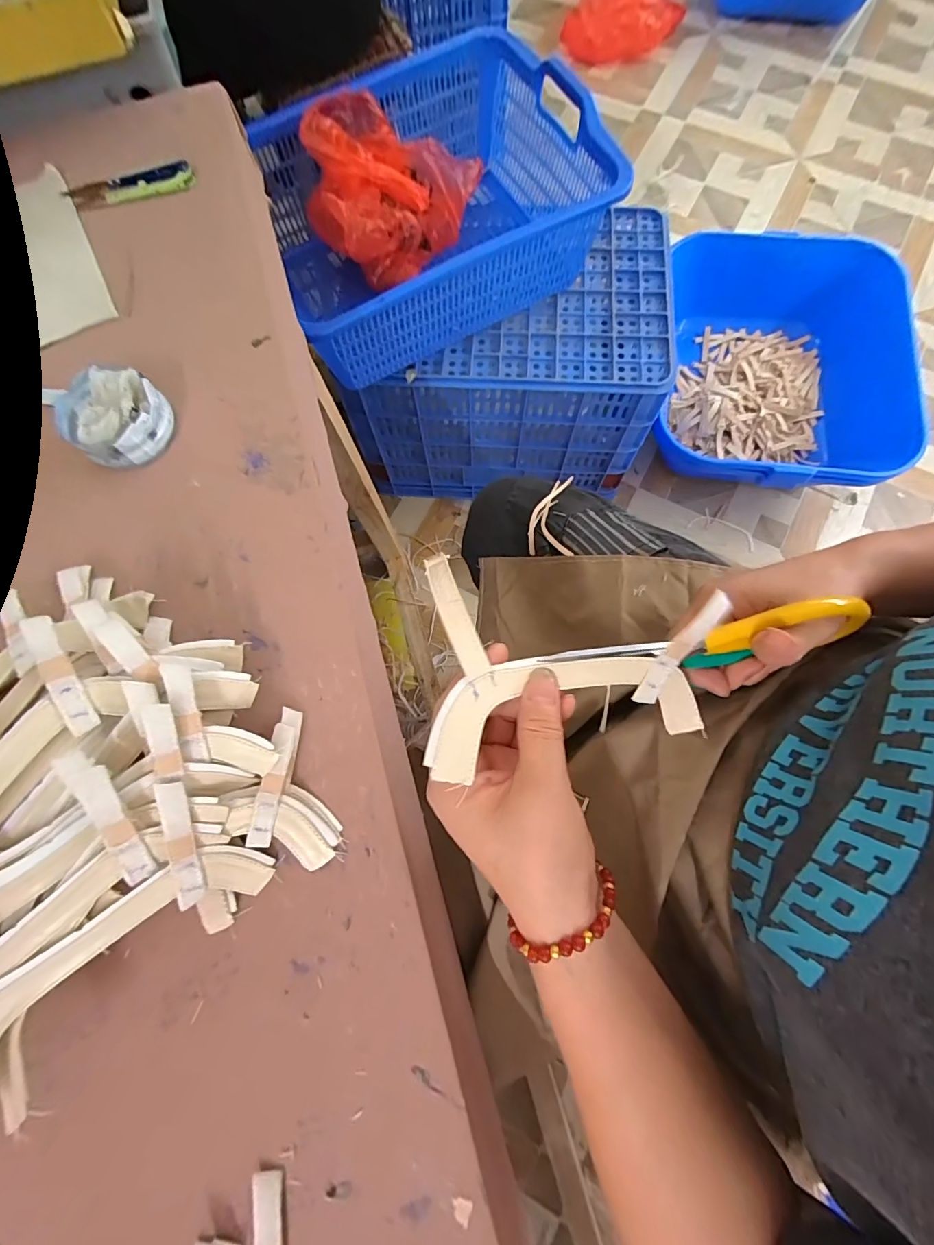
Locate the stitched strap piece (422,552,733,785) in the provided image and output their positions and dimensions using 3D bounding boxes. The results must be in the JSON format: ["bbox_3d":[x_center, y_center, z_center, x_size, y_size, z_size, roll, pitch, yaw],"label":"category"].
[{"bbox_3d":[0.057,0.018,0.232,0.150,0.050,0.113,2,76,-9],"label":"stitched strap piece"}]

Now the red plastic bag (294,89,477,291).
[{"bbox_3d":[-0.136,-0.646,0.690,0.232,0.122,0.234,28,78,6],"label":"red plastic bag"}]

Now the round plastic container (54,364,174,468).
[{"bbox_3d":[-0.259,-0.153,0.327,0.070,0.028,0.068,0,76,-1],"label":"round plastic container"}]

